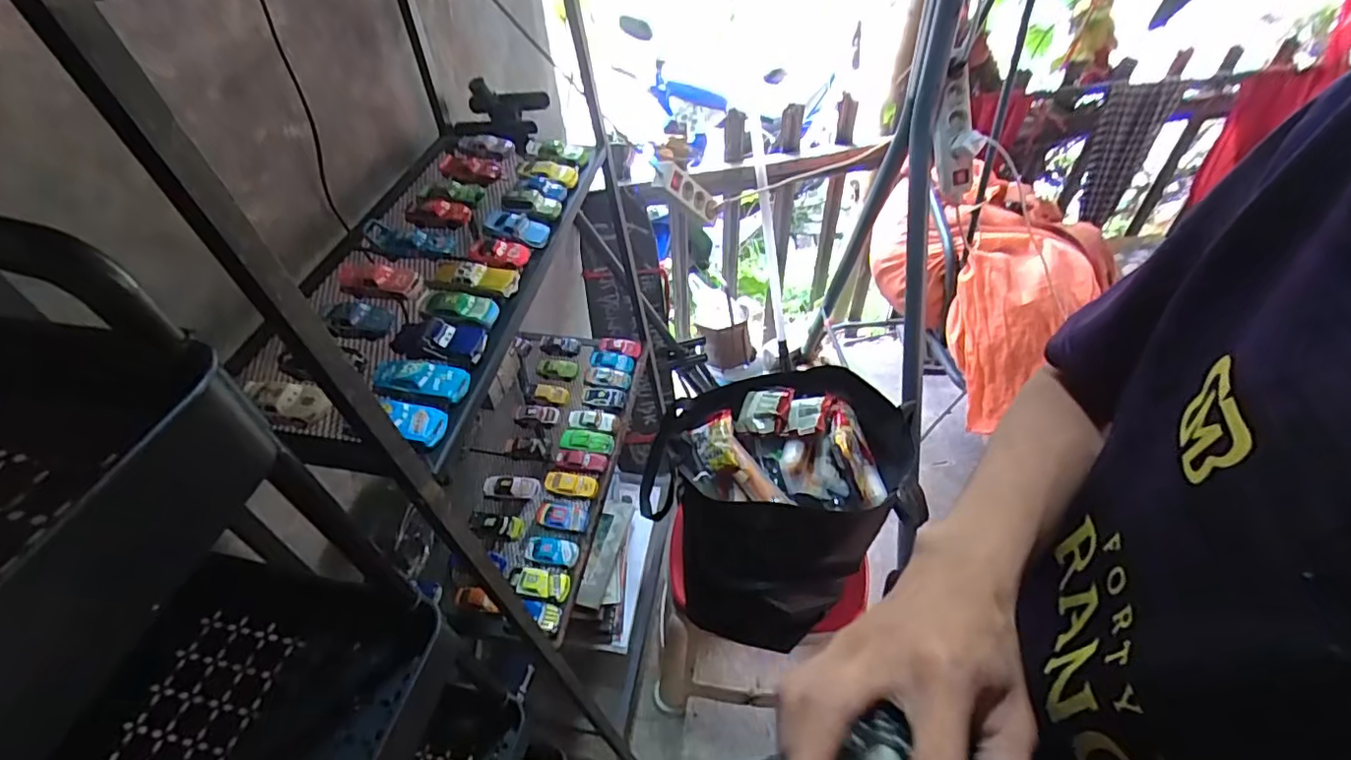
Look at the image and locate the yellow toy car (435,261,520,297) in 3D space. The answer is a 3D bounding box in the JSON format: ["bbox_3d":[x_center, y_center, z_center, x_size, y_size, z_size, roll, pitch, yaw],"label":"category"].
[{"bbox_3d":[-0.207,-0.107,0.608,0.090,0.023,0.038,7,48,8],"label":"yellow toy car"}]

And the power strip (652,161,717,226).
[{"bbox_3d":[0.027,-0.376,1.207,0.028,0.223,0.051,39,101,31],"label":"power strip"}]

